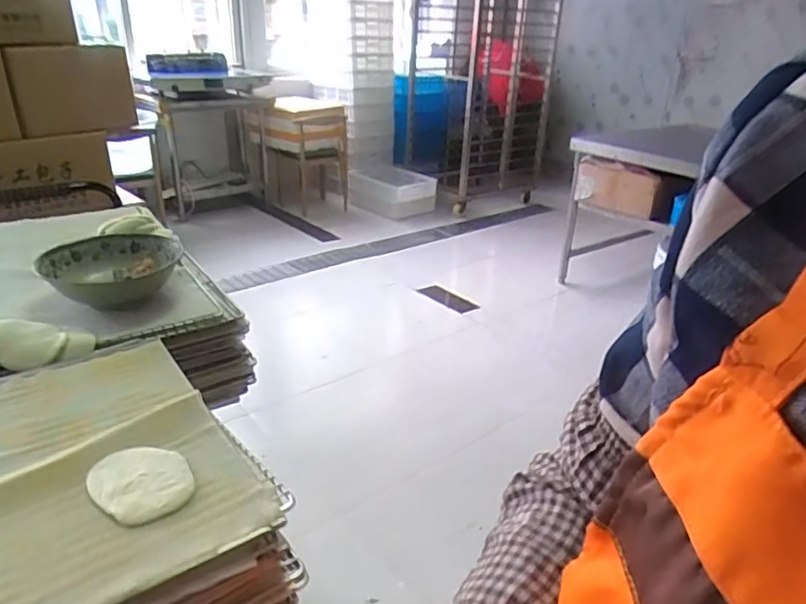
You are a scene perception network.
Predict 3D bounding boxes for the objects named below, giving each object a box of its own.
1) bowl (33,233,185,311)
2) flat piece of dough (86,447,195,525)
[{"bbox_3d":[-0.433,-0.042,0.896,0.183,0.068,0.183,-5,26,-15],"label":"bowl"},{"bbox_3d":[-0.236,0.160,0.536,0.098,0.009,0.076,22,31,36],"label":"flat piece of dough"}]

